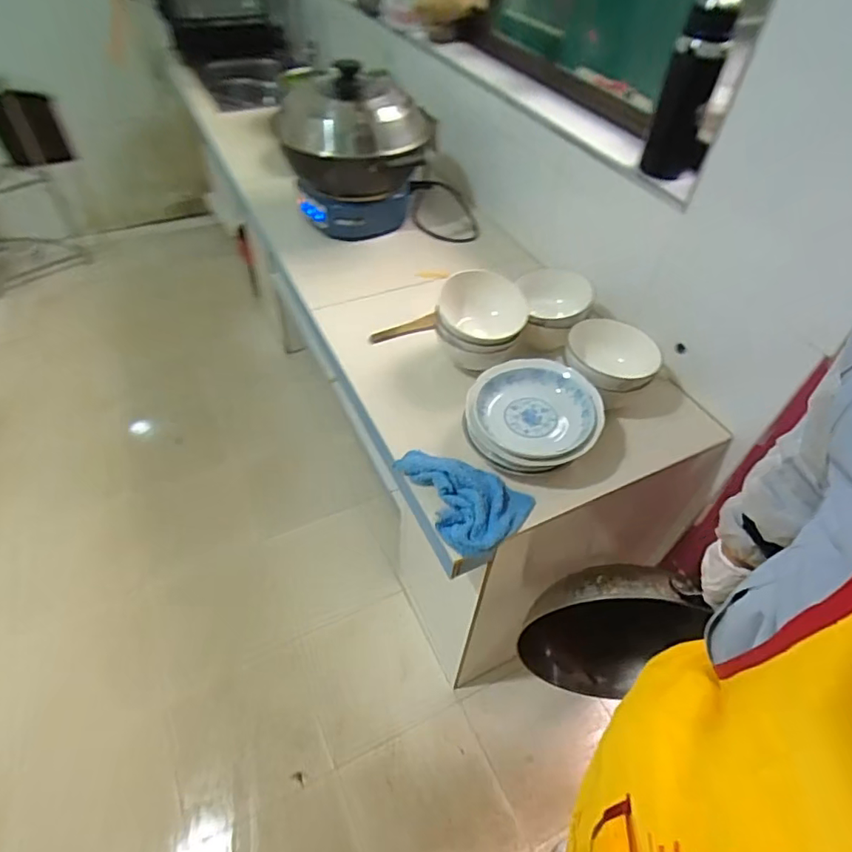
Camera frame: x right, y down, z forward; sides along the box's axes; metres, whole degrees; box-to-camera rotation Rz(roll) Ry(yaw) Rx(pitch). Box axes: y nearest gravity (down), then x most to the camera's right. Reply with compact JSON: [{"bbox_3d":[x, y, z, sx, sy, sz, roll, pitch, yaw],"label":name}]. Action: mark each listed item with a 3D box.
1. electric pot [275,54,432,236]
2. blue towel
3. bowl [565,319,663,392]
[{"bbox_3d":[-0.155,-0.593,1.159,0.285,0.289,0.254,-8,49,-11],"label":"electric pot"},{"bbox_3d":[0.059,0.086,0.758,0.137,0.042,0.178,-24,54,-23],"label":"blue towel"},{"bbox_3d":[0.303,-0.103,0.878,0.143,0.069,0.143,2,48,-2],"label":"bowl"}]

